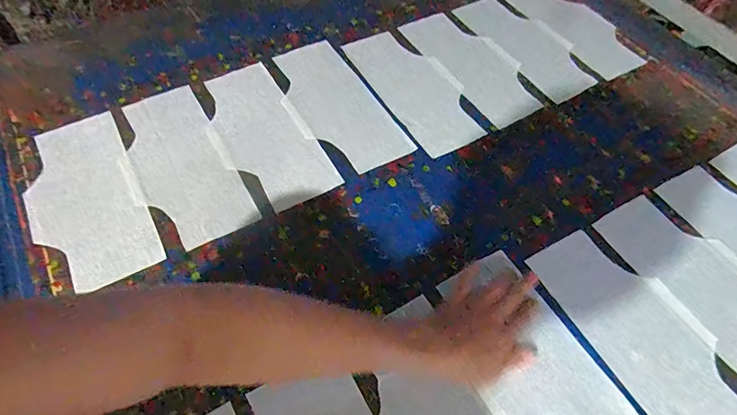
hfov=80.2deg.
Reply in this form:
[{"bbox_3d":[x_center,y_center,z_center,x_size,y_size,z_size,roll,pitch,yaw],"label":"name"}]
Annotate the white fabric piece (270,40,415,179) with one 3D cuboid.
[{"bbox_3d":[-0.057,-0.166,0.704,0.137,0.009,0.280,-26,64,-18],"label":"white fabric piece"}]

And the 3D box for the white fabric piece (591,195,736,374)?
[{"bbox_3d":[0.442,0.104,0.565,0.130,0.010,0.286,-28,63,-15],"label":"white fabric piece"}]

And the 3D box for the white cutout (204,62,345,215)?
[{"bbox_3d":[-0.168,-0.116,0.676,0.137,0.008,0.294,-26,62,-17],"label":"white cutout"}]

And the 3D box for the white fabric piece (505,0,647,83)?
[{"bbox_3d":[0.397,-0.353,0.840,0.139,0.007,0.285,-26,62,-17],"label":"white fabric piece"}]

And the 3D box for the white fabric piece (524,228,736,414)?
[{"bbox_3d":[0.332,0.152,0.524,0.134,0.010,0.287,-27,64,-18],"label":"white fabric piece"}]

